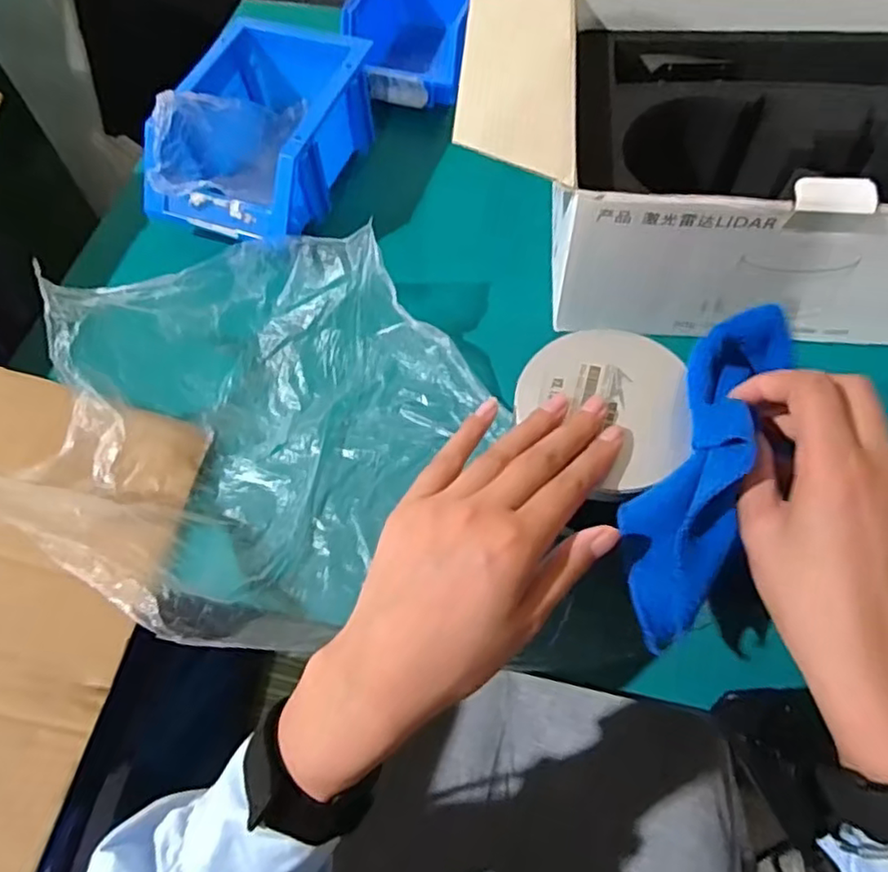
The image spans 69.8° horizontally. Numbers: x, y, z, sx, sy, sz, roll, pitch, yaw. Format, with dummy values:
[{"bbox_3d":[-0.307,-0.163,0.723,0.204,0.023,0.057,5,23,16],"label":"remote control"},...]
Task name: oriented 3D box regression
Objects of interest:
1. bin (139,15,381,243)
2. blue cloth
[{"bbox_3d":[-0.145,-0.240,0.514,0.124,0.074,0.178,18,64,12],"label":"bin"},{"bbox_3d":[0.129,0.010,0.314,0.049,0.052,0.182,21,74,13],"label":"blue cloth"}]

